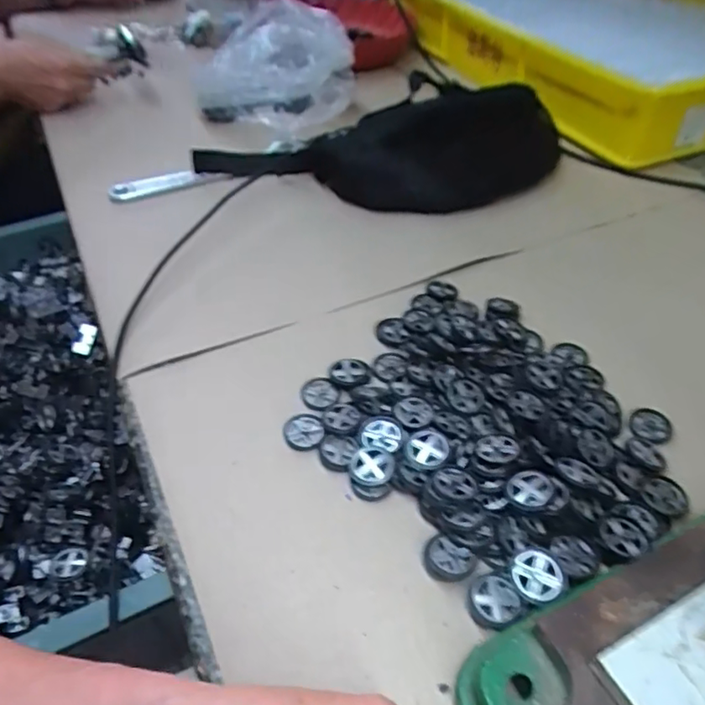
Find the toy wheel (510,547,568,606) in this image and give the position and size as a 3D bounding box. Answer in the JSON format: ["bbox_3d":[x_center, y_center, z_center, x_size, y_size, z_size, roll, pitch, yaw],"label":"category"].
[{"bbox_3d":[0.098,0.118,0.305,0.028,0.005,0.027,-1,64,2],"label":"toy wheel"}]

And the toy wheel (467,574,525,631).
[{"bbox_3d":[0.074,0.129,0.300,0.027,0.007,0.027,-1,45,1],"label":"toy wheel"}]

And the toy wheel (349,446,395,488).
[{"bbox_3d":[0.012,0.071,0.359,0.027,0.011,0.026,-1,45,1],"label":"toy wheel"}]

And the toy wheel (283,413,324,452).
[{"bbox_3d":[-0.032,0.052,0.383,0.026,0.005,0.030,-5,45,-3],"label":"toy wheel"}]

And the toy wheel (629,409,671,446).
[{"bbox_3d":[0.200,0.050,0.389,0.025,0.006,0.026,-1,45,1],"label":"toy wheel"}]

